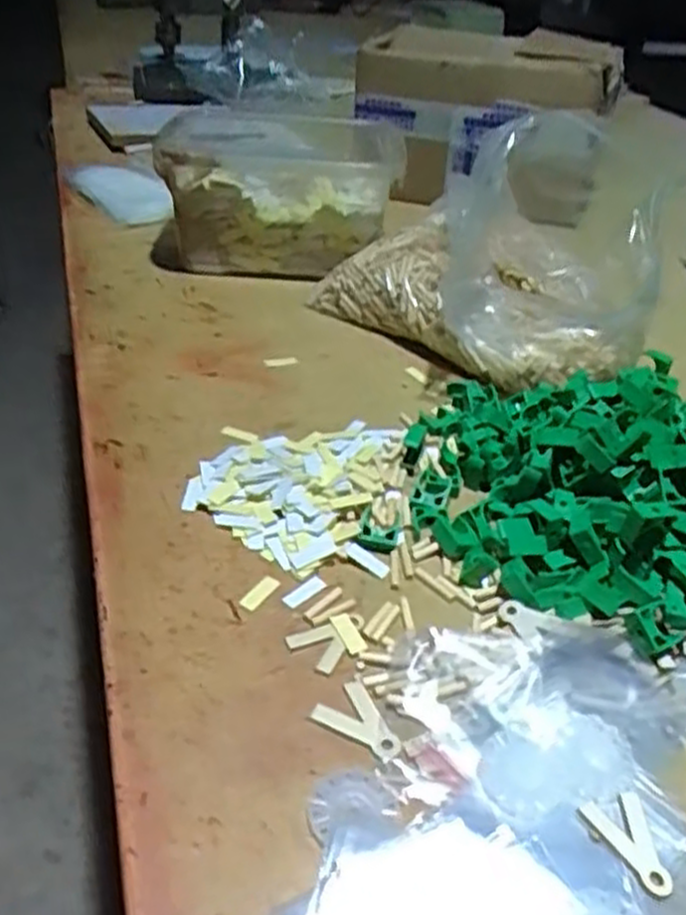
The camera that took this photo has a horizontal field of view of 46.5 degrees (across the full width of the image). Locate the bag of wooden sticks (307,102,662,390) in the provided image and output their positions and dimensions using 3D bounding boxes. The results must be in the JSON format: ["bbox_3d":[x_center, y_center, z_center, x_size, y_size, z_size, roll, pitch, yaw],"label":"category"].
[{"bbox_3d":[0.132,-0.183,0.682,0.167,0.190,0.250,-26,45,-37],"label":"bag of wooden sticks"}]

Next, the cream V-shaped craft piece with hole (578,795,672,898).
[{"bbox_3d":[0.125,0.168,0.346,0.028,0.004,0.042,-6,36,-16],"label":"cream V-shaped craft piece with hole"}]

